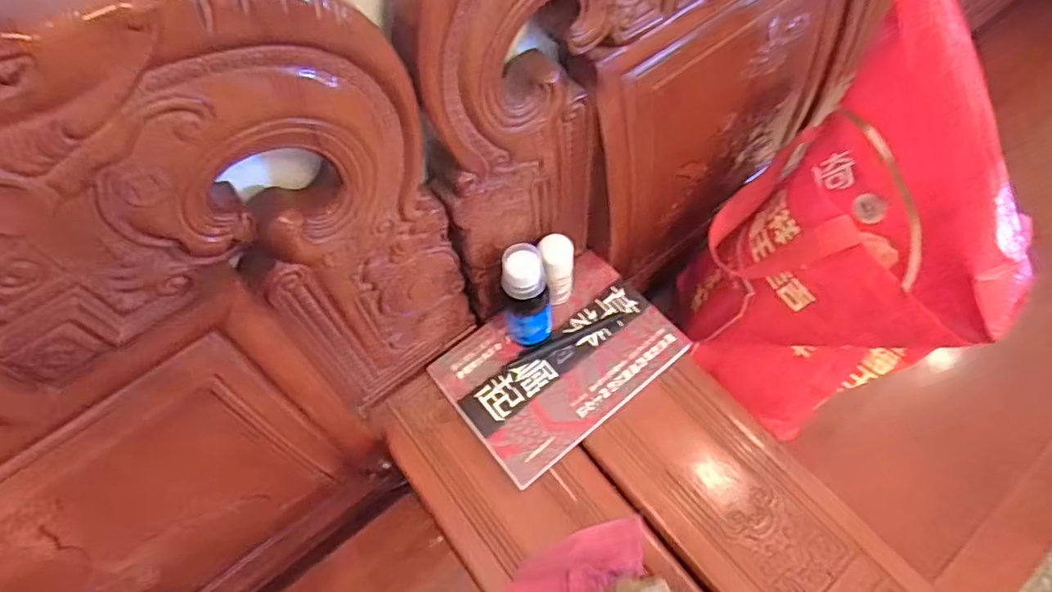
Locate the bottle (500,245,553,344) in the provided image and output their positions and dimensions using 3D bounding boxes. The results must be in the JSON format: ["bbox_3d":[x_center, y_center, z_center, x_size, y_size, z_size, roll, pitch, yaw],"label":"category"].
[{"bbox_3d":[0.002,0.004,0.577,0.045,0.126,0.050,-4,62,-1],"label":"bottle"}]

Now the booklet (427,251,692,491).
[{"bbox_3d":[0.035,0.064,0.619,0.226,0.018,0.159,-36,67,-16],"label":"booklet"}]

